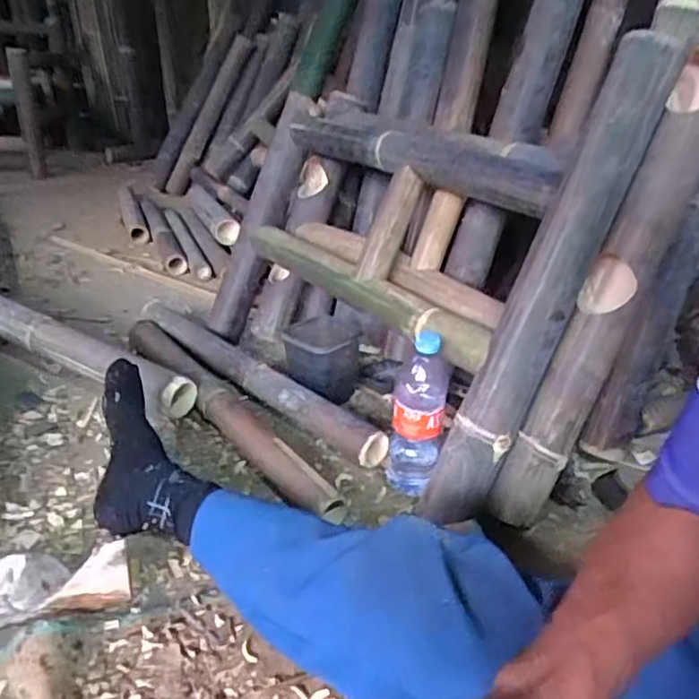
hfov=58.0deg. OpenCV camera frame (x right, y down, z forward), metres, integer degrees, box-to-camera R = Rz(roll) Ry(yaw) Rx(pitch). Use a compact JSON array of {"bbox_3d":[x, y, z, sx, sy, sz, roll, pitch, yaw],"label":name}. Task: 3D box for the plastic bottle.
[{"bbox_3d":[0.094,0.088,0.865,0.071,0.229,0.073,6,26,8],"label":"plastic bottle"}]

